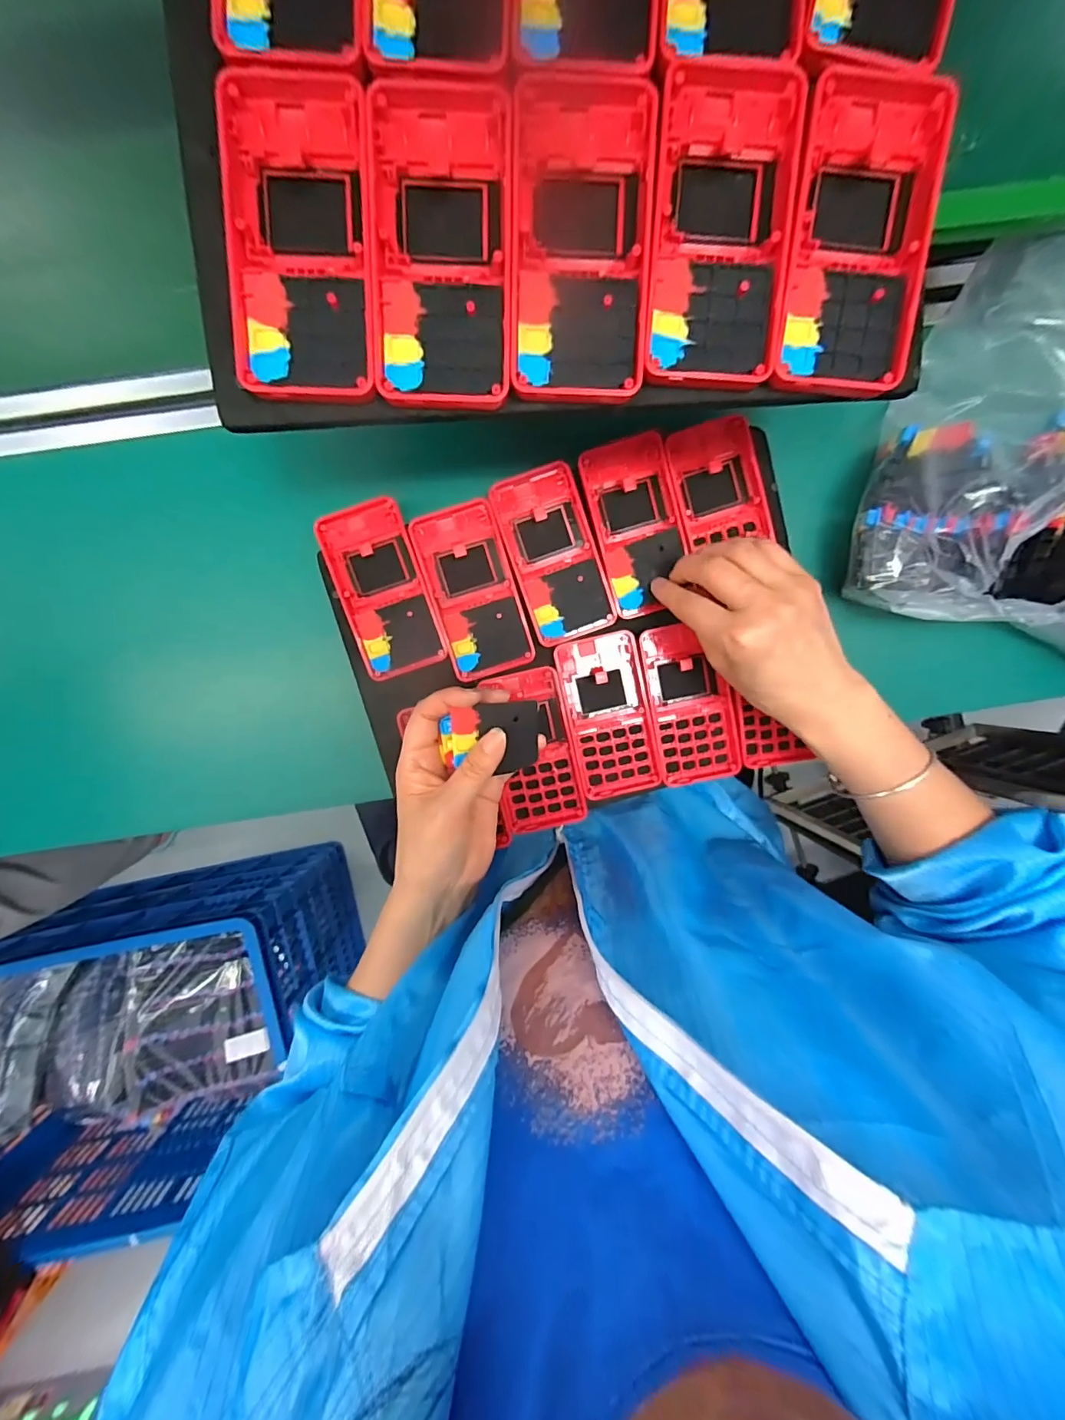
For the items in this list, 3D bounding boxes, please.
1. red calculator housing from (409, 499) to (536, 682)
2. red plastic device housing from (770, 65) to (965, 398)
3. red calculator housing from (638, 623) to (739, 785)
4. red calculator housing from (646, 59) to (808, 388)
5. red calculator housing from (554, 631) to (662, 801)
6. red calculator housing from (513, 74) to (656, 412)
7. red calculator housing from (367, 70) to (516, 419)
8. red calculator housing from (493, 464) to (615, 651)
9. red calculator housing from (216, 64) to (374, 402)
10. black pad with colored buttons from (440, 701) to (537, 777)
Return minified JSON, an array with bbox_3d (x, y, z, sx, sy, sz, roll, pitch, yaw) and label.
[{"bbox_3d":[-0.044,-0.087,0.365,0.061,0.011,0.122,-17,95,-1],"label":"red calculator housing"},{"bbox_3d":[0.150,-0.218,0.226,0.063,0.017,0.128,4,94,-3],"label":"red plastic device housing"},{"bbox_3d":[0.121,-0.004,0.378,0.061,0.009,0.120,-11,95,-2],"label":"red calculator housing"},{"bbox_3d":[0.085,-0.218,0.229,0.061,0.023,0.124,1,95,-3],"label":"red calculator housing"},{"bbox_3d":[0.059,0.005,0.379,0.062,0.010,0.122,-13,95,-1],"label":"red calculator housing"},{"bbox_3d":[0.022,-0.211,0.225,0.061,0.016,0.128,1,95,-3],"label":"red calculator housing"},{"bbox_3d":[-0.041,-0.210,0.223,0.061,0.015,0.132,1,95,-3],"label":"red calculator housing"},{"bbox_3d":[0.016,-0.114,0.365,0.062,0.011,0.123,-19,95,-1],"label":"red calculator housing"},{"bbox_3d":[-0.104,-0.212,0.222,0.063,0.016,0.131,0,95,-3],"label":"red calculator housing"},{"bbox_3d":[-0.026,0.017,0.314,0.059,0.012,0.042,-2,95,-2],"label":"black pad with colored buttons"}]

